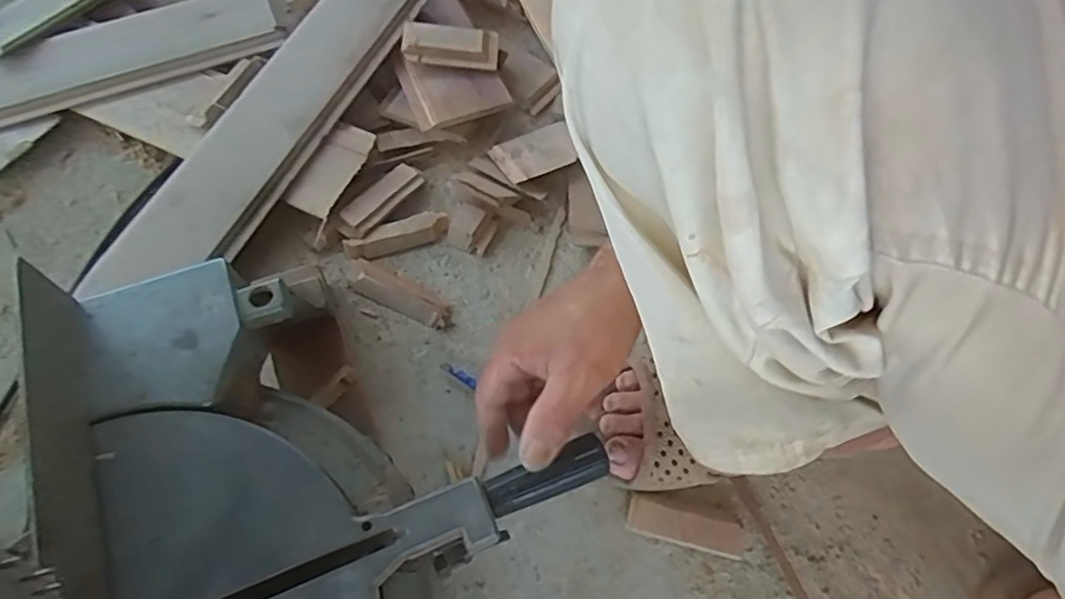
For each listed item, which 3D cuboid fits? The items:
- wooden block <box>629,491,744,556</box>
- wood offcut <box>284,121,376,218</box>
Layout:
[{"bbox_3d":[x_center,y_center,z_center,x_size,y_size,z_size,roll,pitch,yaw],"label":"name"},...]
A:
[{"bbox_3d":[0.117,0.171,0.486,0.089,0.009,0.027,13,62,3],"label":"wooden block"},{"bbox_3d":[-0.187,-0.124,0.599,0.043,0.010,0.099,21,63,8],"label":"wood offcut"}]

